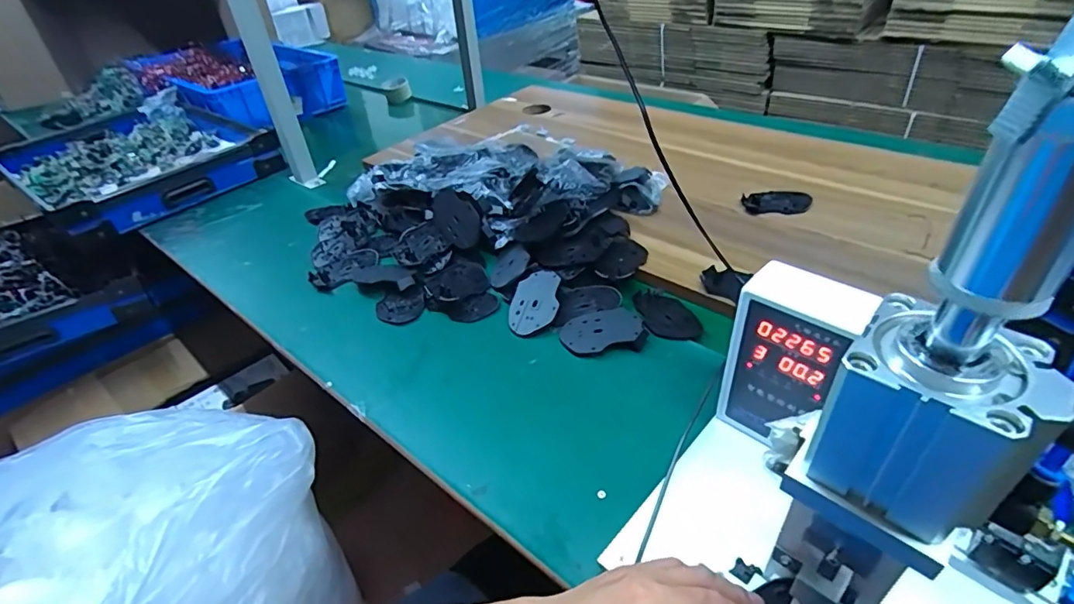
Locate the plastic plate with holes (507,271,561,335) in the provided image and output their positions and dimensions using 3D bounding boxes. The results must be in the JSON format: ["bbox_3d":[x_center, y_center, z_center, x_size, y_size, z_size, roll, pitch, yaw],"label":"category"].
[{"bbox_3d":[-0.003,0.000,0.763,0.068,0.010,0.103,-4,55,18],"label":"plastic plate with holes"}]

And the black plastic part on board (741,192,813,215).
[{"bbox_3d":[0.414,-0.172,0.918,0.114,0.017,0.063,-5,39,2],"label":"black plastic part on board"}]

